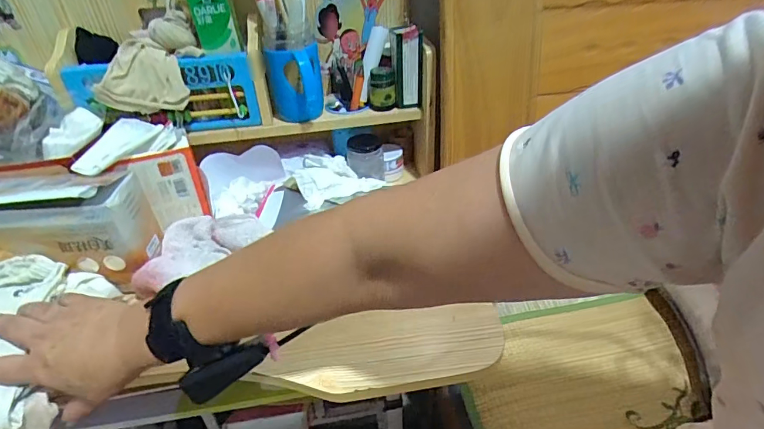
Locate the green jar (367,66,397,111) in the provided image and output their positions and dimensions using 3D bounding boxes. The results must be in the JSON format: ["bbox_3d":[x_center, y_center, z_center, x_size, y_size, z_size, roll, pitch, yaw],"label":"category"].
[{"bbox_3d":[-0.001,-0.178,0.619,0.039,0.052,0.034,-2,36,1],"label":"green jar"}]

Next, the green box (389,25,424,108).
[{"bbox_3d":[0.035,-0.203,0.601,0.042,0.105,0.033,-2,36,2],"label":"green box"}]

